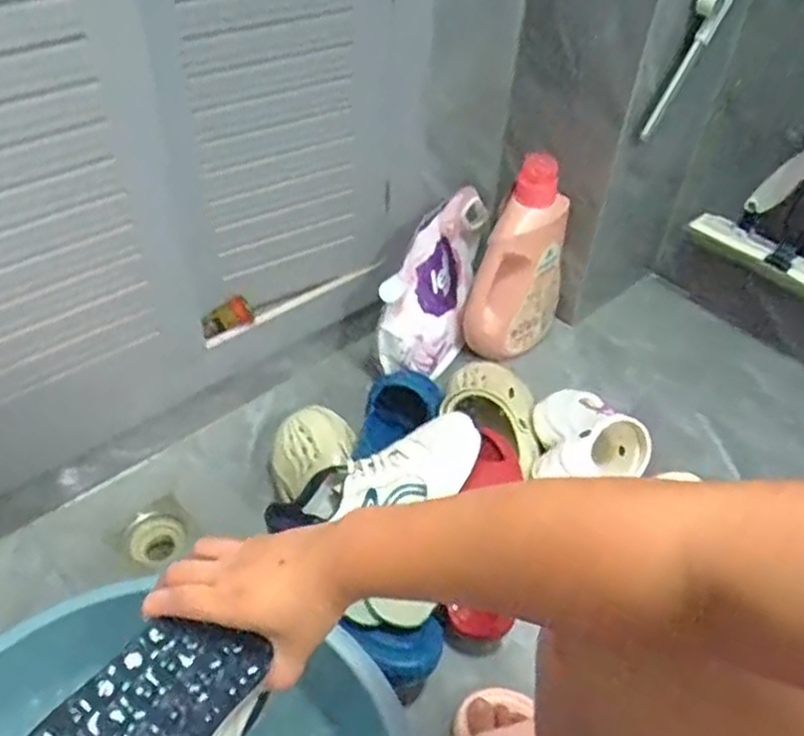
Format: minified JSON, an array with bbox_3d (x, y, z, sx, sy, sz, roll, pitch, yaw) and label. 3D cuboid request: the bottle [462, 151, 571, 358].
[{"bbox_3d":[0.185,-0.173,1.118,0.131,0.293,0.145,17,46,11],"label":"bottle"}]

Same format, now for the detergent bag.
[{"bbox_3d":[0.059,-0.130,1.138,0.092,0.220,0.276,17,46,11],"label":"detergent bag"}]

